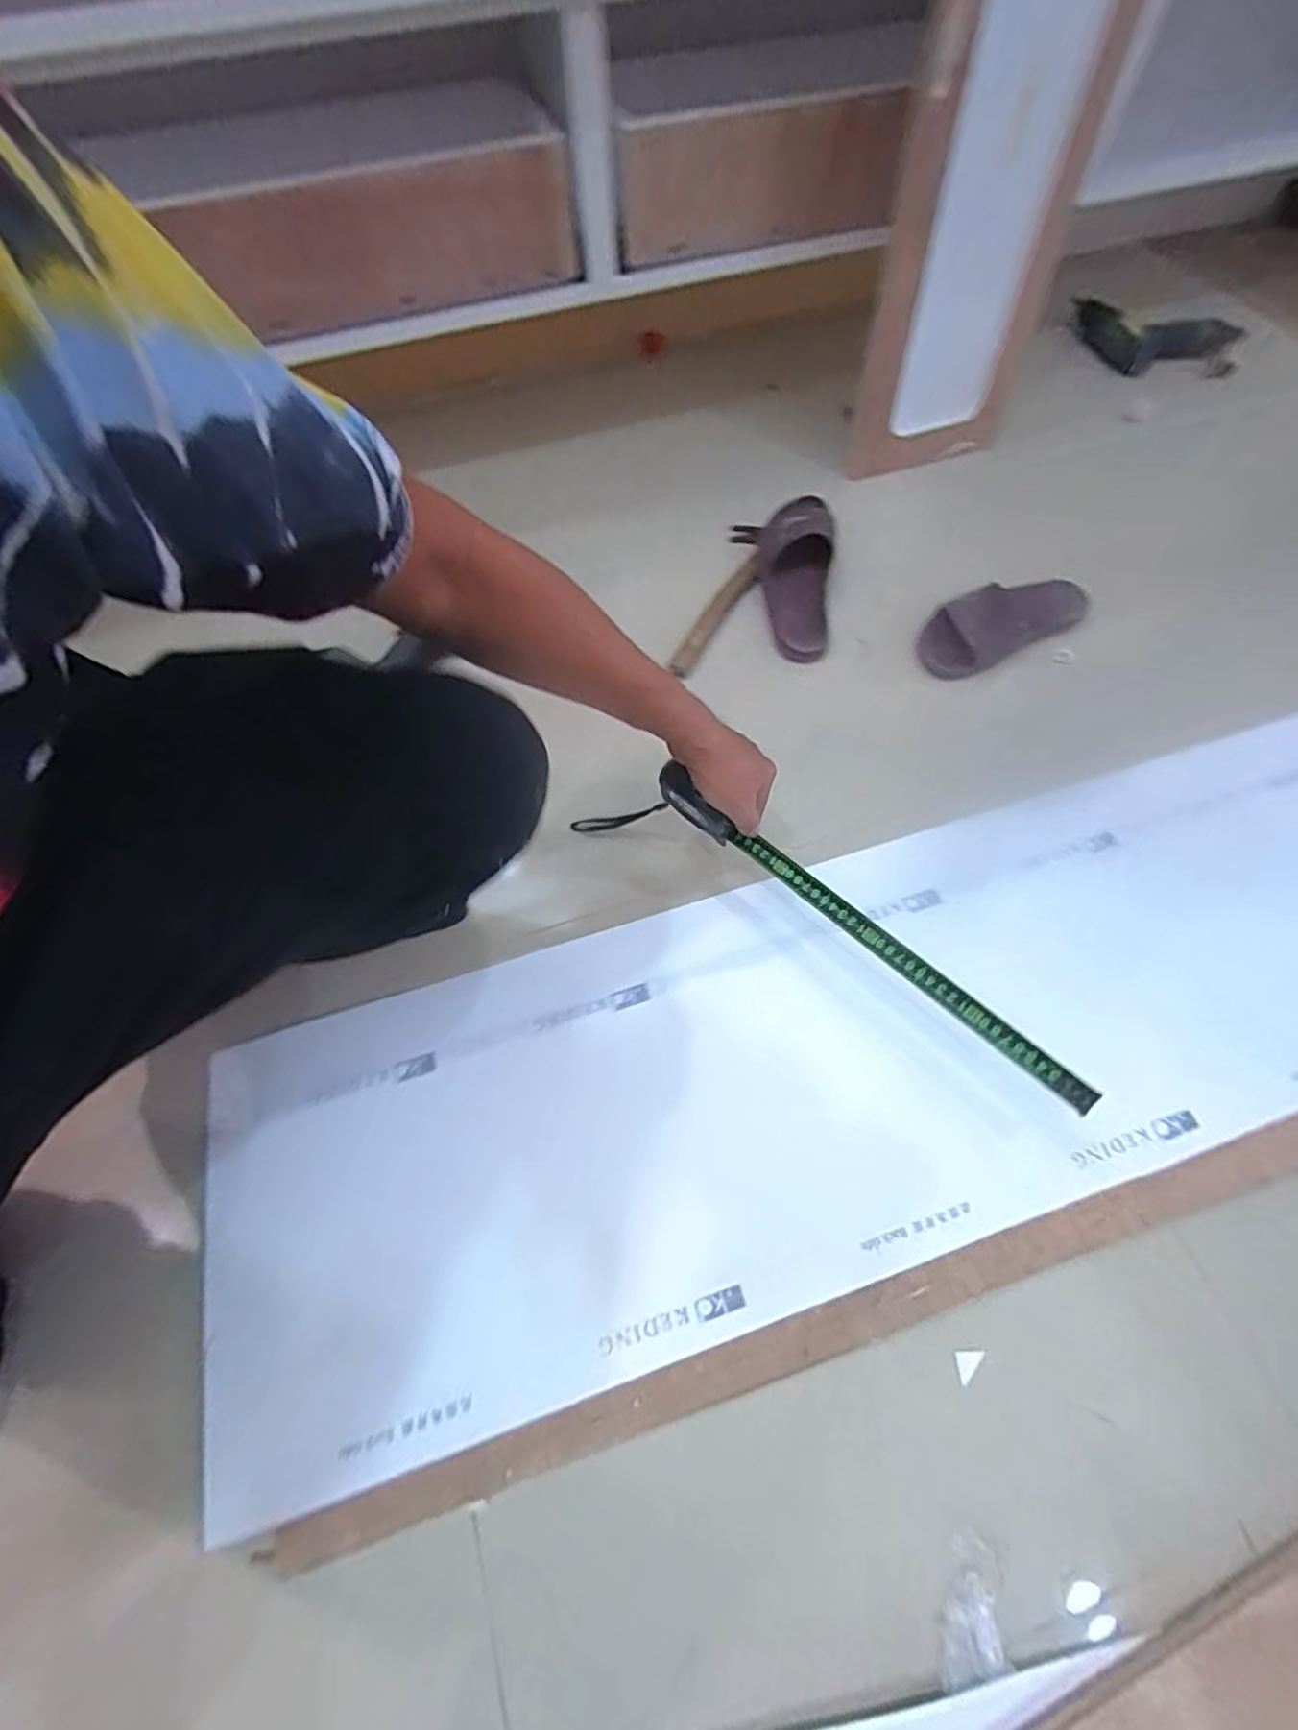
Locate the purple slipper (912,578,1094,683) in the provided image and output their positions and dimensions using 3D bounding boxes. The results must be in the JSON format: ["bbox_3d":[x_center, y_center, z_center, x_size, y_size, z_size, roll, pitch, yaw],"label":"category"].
[{"bbox_3d":[0.454,-0.307,0.770,0.231,0.063,0.085,-22,65,-9],"label":"purple slipper"}]

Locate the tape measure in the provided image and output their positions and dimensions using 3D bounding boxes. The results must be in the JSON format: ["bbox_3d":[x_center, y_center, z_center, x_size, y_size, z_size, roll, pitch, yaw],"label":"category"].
[{"bbox_3d":[0.179,0.046,0.516,0.418,0.071,0.035,38,71,14],"label":"tape measure"}]

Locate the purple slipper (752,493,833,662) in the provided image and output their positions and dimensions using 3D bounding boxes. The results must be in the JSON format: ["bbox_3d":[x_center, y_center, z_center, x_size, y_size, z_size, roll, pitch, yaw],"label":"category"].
[{"bbox_3d":[0.193,-0.376,0.797,0.091,0.062,0.240,-1,78,2],"label":"purple slipper"}]

